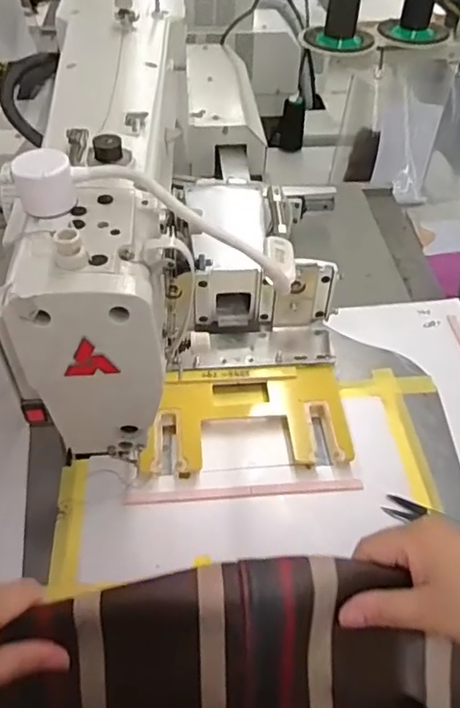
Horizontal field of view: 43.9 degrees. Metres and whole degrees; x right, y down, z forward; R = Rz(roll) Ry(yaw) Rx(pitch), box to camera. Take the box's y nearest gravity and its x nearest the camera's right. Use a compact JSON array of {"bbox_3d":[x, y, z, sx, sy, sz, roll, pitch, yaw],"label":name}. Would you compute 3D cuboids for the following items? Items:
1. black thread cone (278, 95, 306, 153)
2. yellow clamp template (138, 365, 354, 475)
[{"bbox_3d":[0.138,-0.516,1.269,0.053,0.117,0.049,4,47,2],"label":"black thread cone"},{"bbox_3d":[0.016,0.067,0.596,0.207,0.029,0.114,-3,48,-4],"label":"yellow clamp template"}]

